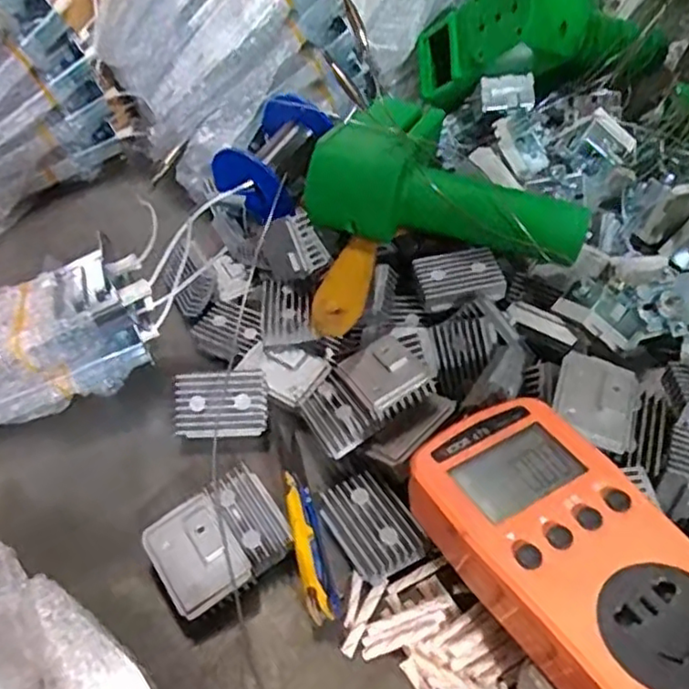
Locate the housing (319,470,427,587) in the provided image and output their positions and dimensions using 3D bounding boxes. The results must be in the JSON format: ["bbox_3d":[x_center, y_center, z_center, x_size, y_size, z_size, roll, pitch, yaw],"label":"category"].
[{"bbox_3d":[0.012,0.080,0.298,0.033,0.014,0.046,-27,49,-22],"label":"housing"}]

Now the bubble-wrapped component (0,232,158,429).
[{"bbox_3d":[-0.183,0.007,0.345,0.162,0.054,0.072,-27,49,-22],"label":"bubble-wrapped component"}]

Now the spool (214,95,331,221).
[{"bbox_3d":[-0.052,-0.128,0.459,0.054,0.054,0.080,18,49,21],"label":"spool"}]

